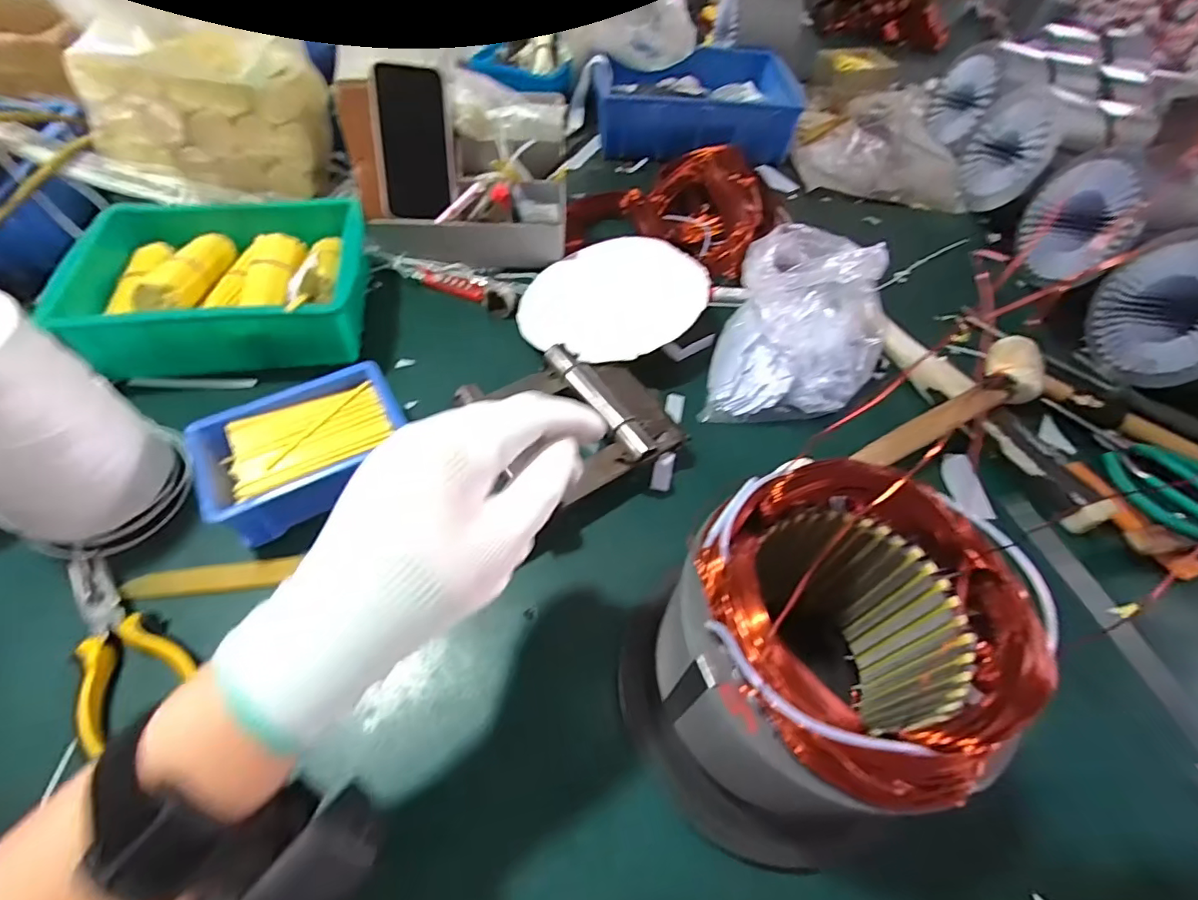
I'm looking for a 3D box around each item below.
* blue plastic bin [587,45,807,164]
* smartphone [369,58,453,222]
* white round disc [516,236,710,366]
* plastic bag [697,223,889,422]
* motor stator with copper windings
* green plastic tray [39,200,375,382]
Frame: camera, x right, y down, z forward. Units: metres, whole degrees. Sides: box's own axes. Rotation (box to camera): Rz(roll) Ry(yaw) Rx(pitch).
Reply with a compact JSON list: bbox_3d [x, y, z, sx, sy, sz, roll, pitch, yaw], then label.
[{"bbox_3d":[0.142,-0.536,0.811,0.300,0.073,0.245,5,55,-2],"label":"blue plastic bin"},{"bbox_3d":[-0.191,-0.318,0.549,0.071,0.139,0.009,-6,20,-18],"label":"smartphone"},{"bbox_3d":[0.014,-0.160,0.549,0.191,0.006,0.184,-5,51,7],"label":"white round disc"},{"bbox_3d":[0.205,-0.132,0.507,0.151,0.120,0.226,16,56,6],"label":"plastic bag"},{"bbox_3d":[0.109,0.115,0.292,0.169,0.185,0.148,29,58,14],"label":"motor stator with copper windings"},{"bbox_3d":[-0.355,-0.167,0.514,0.243,0.065,0.191,-4,56,-8],"label":"green plastic tray"}]

